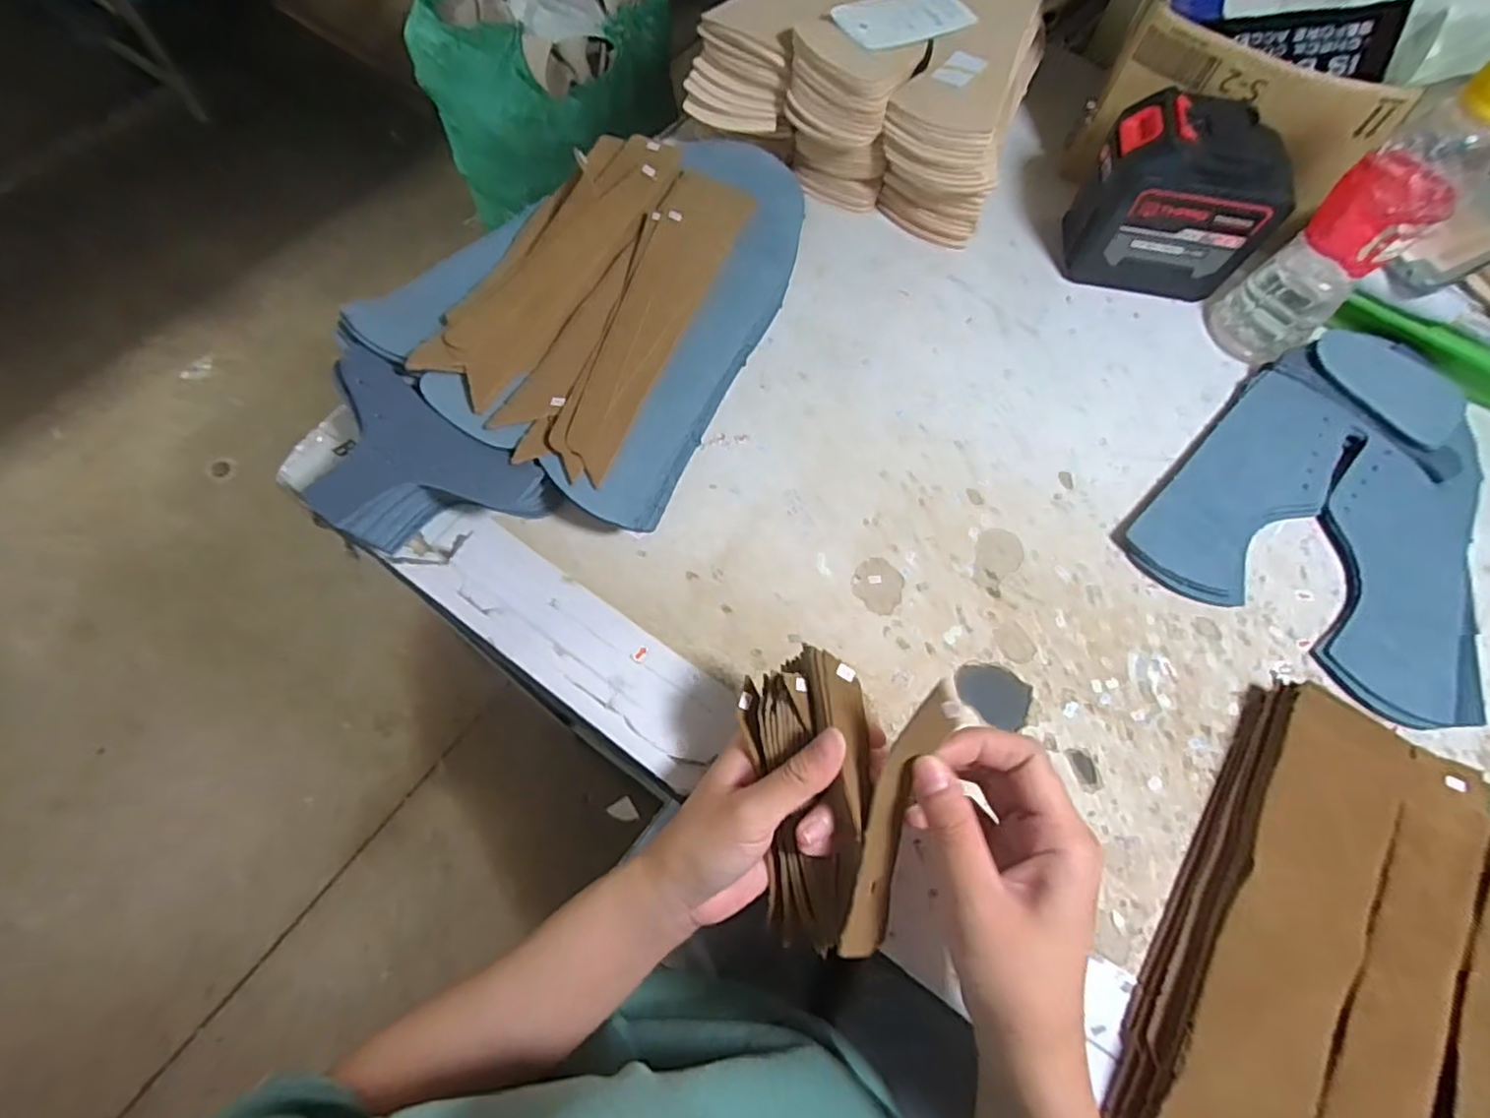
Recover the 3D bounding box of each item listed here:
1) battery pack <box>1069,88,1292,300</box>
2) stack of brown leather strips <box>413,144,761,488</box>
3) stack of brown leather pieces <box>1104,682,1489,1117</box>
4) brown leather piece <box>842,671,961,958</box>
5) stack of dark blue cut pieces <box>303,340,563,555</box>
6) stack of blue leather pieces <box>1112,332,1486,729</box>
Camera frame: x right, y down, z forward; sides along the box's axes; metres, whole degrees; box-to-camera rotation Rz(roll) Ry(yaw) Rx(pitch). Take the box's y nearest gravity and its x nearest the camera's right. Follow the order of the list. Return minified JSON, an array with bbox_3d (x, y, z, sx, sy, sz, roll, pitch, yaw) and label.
[{"bbox_3d":[0.299,-0.252,0.475,0.118,0.102,0.075,7,66,0],"label":"battery pack"},{"bbox_3d":[-0.091,-0.178,0.425,0.132,0.019,0.249,24,67,7],"label":"stack of brown leather strips"},{"bbox_3d":[0.279,0.196,0.322,0.139,0.043,0.247,34,69,11],"label":"stack of brown leather pieces"},{"bbox_3d":[0.062,0.106,0.275,0.020,0.016,0.122,15,101,5],"label":"brown leather piece"},{"bbox_3d":[-0.195,-0.049,0.386,0.143,0.038,0.091,34,68,11],"label":"stack of dark blue cut pieces"},{"bbox_3d":[0.379,-0.043,0.429,0.191,0.013,0.237,34,73,11],"label":"stack of blue leather pieces"}]

